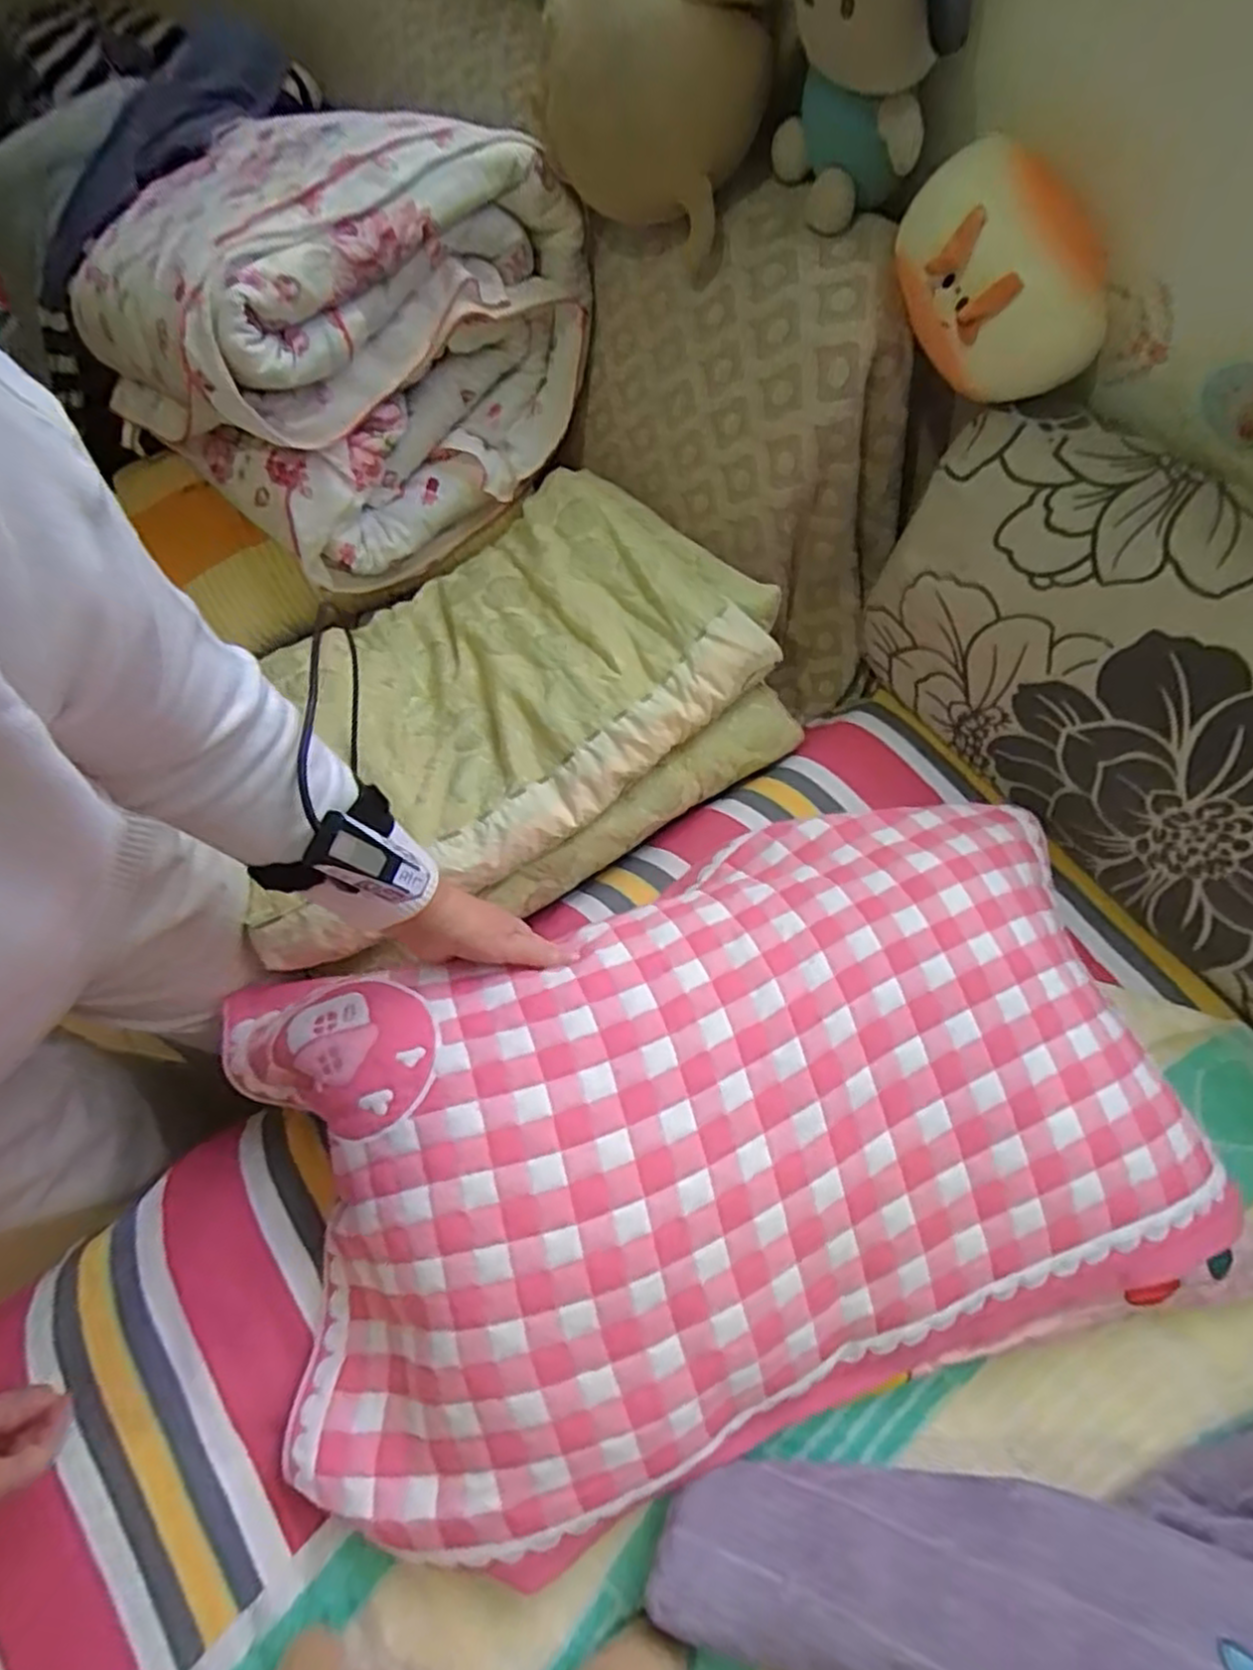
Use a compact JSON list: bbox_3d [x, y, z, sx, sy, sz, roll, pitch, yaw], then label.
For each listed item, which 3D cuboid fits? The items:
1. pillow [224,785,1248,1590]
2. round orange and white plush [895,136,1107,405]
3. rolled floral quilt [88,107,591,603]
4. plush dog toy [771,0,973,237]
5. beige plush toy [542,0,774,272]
[{"bbox_3d":[0.061,0.204,0.536,0.644,0.111,0.392,-18,66,-7],"label":"pillow"},{"bbox_3d":[0.309,-0.460,0.620,0.182,0.129,0.125,30,56,-13],"label":"round orange and white plush"},{"bbox_3d":[-0.306,-0.558,0.812,0.394,0.299,0.414,38,71,17],"label":"rolled floral quilt"},{"bbox_3d":[0.203,-0.643,0.593,0.172,0.231,0.120,38,71,17],"label":"plush dog toy"},{"bbox_3d":[0.025,-0.699,0.675,0.207,0.196,0.207,-4,65,-1],"label":"beige plush toy"}]

